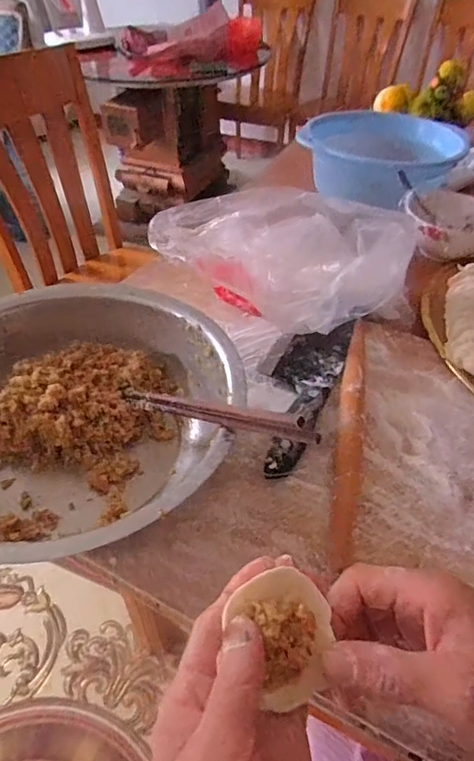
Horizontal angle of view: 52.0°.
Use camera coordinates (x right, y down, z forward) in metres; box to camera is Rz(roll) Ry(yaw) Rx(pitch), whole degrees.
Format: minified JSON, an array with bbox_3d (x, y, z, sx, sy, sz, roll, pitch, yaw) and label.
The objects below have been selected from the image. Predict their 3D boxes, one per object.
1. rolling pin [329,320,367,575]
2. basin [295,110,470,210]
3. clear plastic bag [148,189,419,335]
[{"bbox_3d":[0.106,0.038,0.457,0.024,0.024,0.272,10,45,7],"label":"rolling pin"},{"bbox_3d":[0.253,-0.398,0.859,0.220,0.099,0.229,33,52,28],"label":"basin"},{"bbox_3d":[0.057,-0.157,0.589,0.282,0.104,0.189,24,48,21],"label":"clear plastic bag"}]

